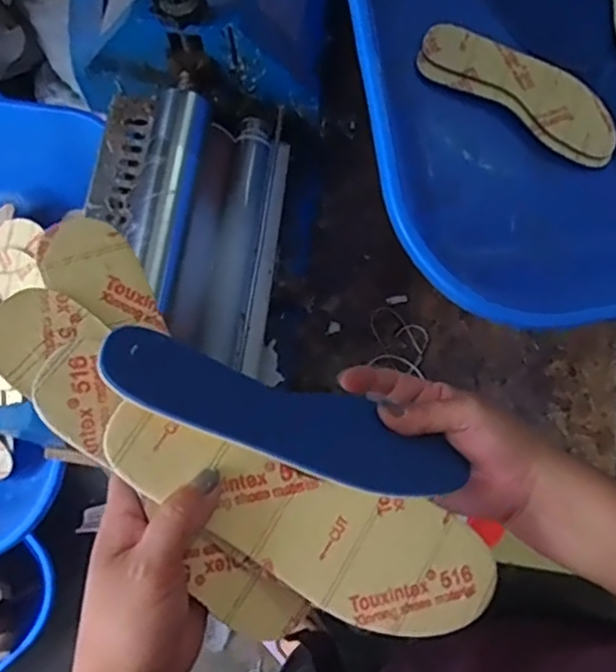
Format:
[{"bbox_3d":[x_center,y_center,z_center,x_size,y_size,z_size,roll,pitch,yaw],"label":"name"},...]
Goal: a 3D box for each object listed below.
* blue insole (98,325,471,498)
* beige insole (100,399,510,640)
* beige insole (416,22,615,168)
[{"bbox_3d":[-0.008,0.050,0.375,0.222,0.013,0.059,20,51,-19],"label":"blue insole"},{"bbox_3d":[-0.001,0.100,0.353,0.225,0.007,0.069,27,76,-9],"label":"beige insole"},{"bbox_3d":[0.230,-0.265,0.690,0.228,0.012,0.083,29,80,-3],"label":"beige insole"}]

